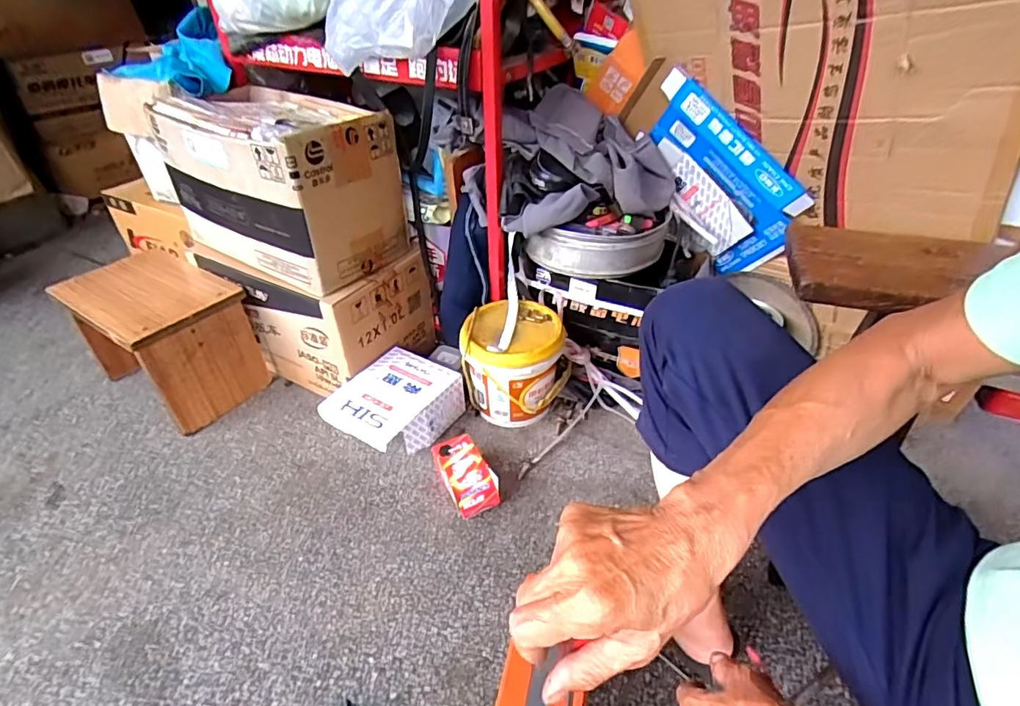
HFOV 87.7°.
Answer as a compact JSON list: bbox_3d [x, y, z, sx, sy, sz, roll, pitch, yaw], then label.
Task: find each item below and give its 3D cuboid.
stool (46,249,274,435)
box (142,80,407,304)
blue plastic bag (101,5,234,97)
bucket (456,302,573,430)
[{"bbox_3d":[-0.636,-0.029,0.990,0.283,0.221,0.194,23,44,26],"label":"stool"},{"bbox_3d":[-0.387,-0.304,0.923,0.367,0.243,0.245,24,44,28],"label":"box"},{"bbox_3d":[-0.617,-0.535,0.949,0.191,0.102,0.200,-21,43,-24],"label":"blue plastic bag"},{"bbox_3d":[0.007,0.025,0.942,0.165,0.174,0.160,0,38,0],"label":"bucket"}]

